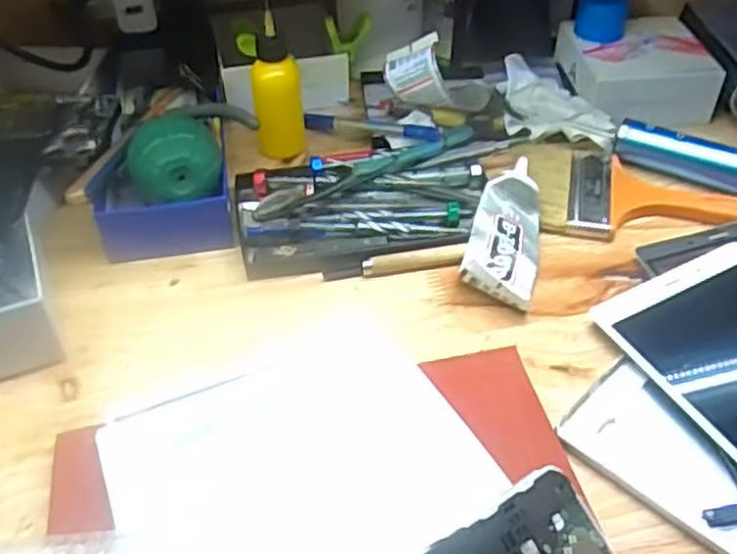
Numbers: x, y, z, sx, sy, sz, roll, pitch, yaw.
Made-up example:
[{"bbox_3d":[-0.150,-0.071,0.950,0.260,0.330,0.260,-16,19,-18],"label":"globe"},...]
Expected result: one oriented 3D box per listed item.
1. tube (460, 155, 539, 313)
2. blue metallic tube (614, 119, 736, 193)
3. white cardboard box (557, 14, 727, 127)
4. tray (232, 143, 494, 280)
[{"bbox_3d":[0.094,-0.032,0.488,0.048,0.016,0.117,25,57,-4],"label":"tube"},{"bbox_3d":[0.255,-0.078,0.529,0.153,0.031,0.022,20,49,22],"label":"blue metallic tube"},{"bbox_3d":[0.220,-0.172,0.617,0.105,0.047,0.106,-7,45,-4],"label":"white cardboard box"},{"bbox_3d":[-0.004,-0.051,0.502,0.172,0.037,0.101,-5,44,-3],"label":"tray"}]

